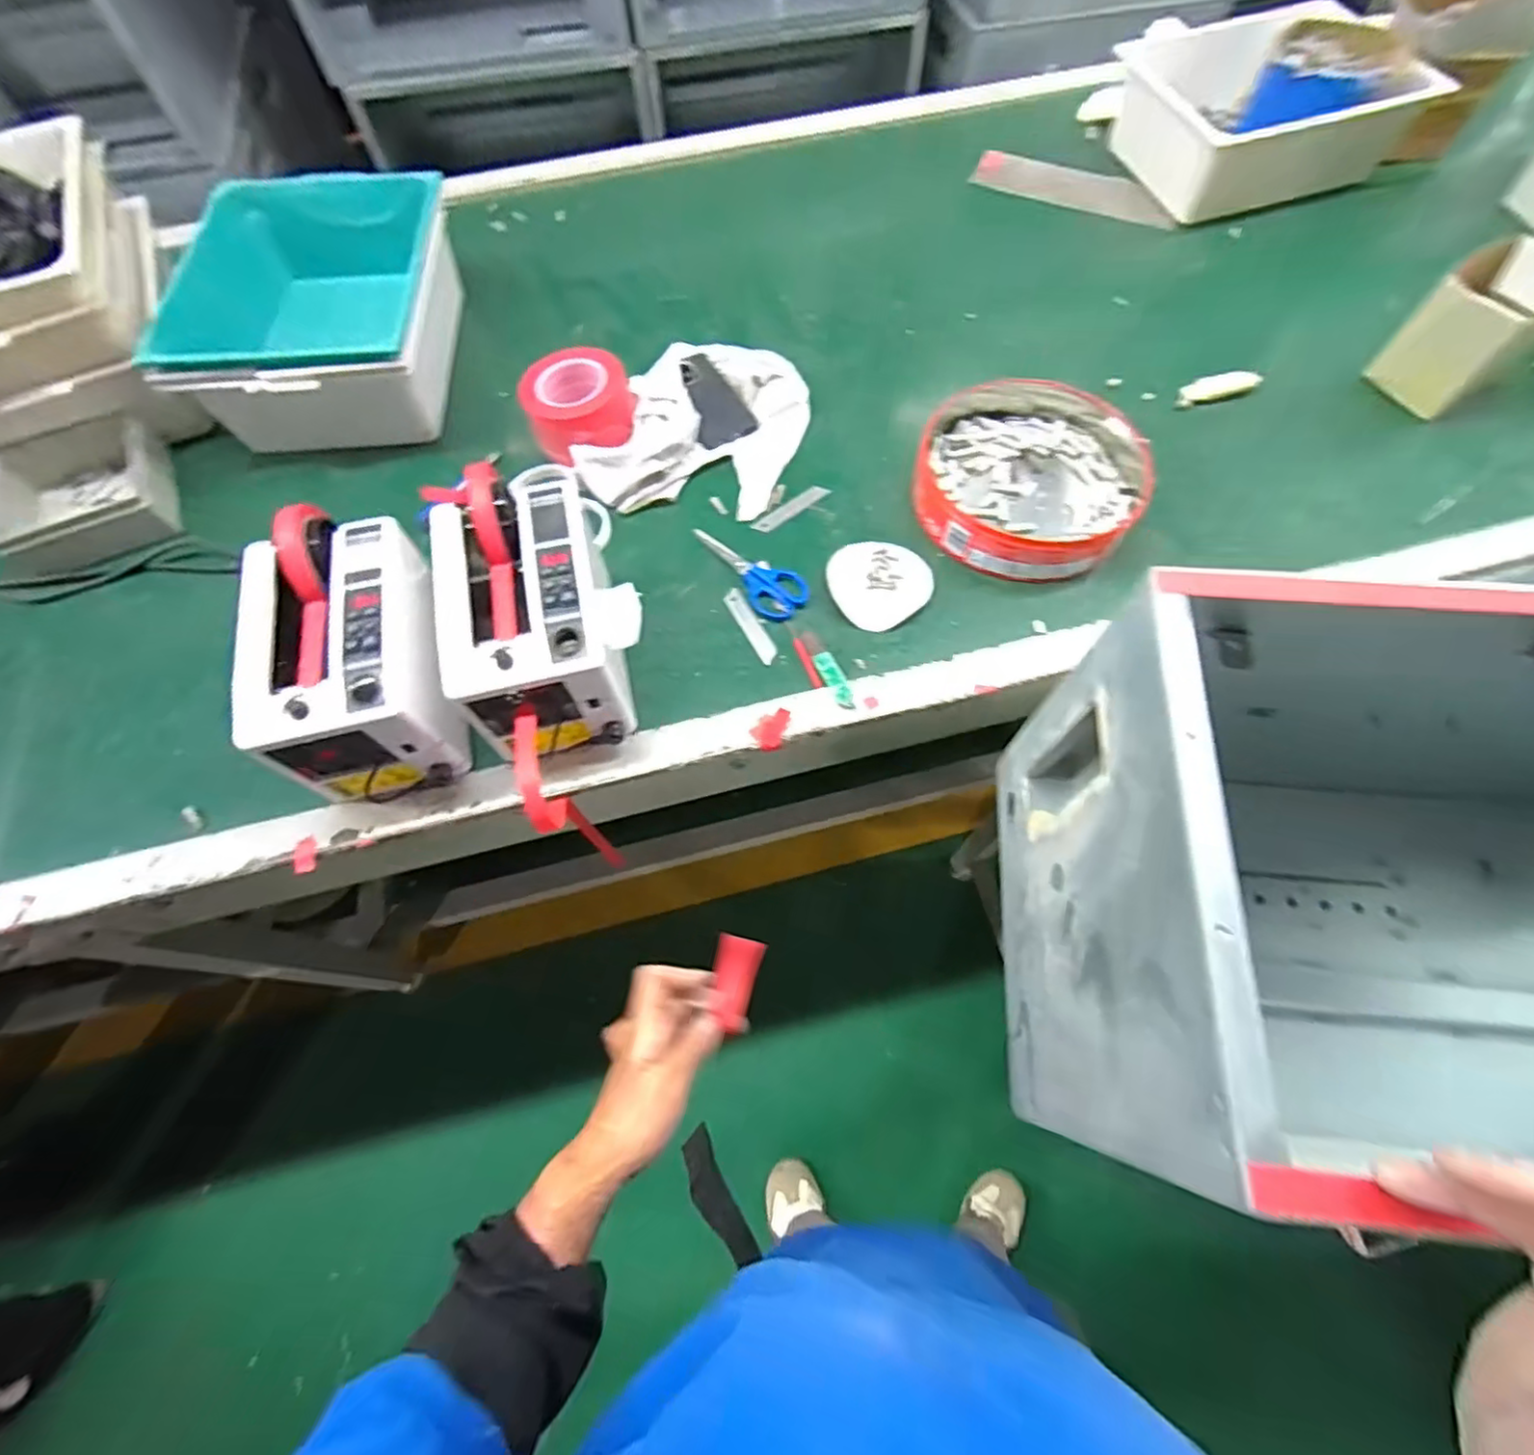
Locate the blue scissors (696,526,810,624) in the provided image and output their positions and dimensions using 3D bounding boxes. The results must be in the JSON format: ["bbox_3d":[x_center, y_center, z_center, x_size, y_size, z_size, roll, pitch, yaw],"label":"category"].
[{"bbox_3d":[-0.018,-0.183,0.757,0.059,0.014,0.151,-39,70,-14],"label":"blue scissors"}]

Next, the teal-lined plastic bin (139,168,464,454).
[{"bbox_3d":[-0.560,-0.536,0.862,0.300,0.134,0.387,-5,66,0],"label":"teal-lined plastic bin"}]

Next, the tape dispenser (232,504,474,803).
[{"bbox_3d":[-0.375,-0.066,0.635,0.155,0.144,0.236,-13,66,-4],"label":"tape dispenser"}]

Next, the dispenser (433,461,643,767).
[{"bbox_3d":[-0.219,-0.096,0.649,0.143,0.155,0.245,-10,66,-2],"label":"dispenser"}]

